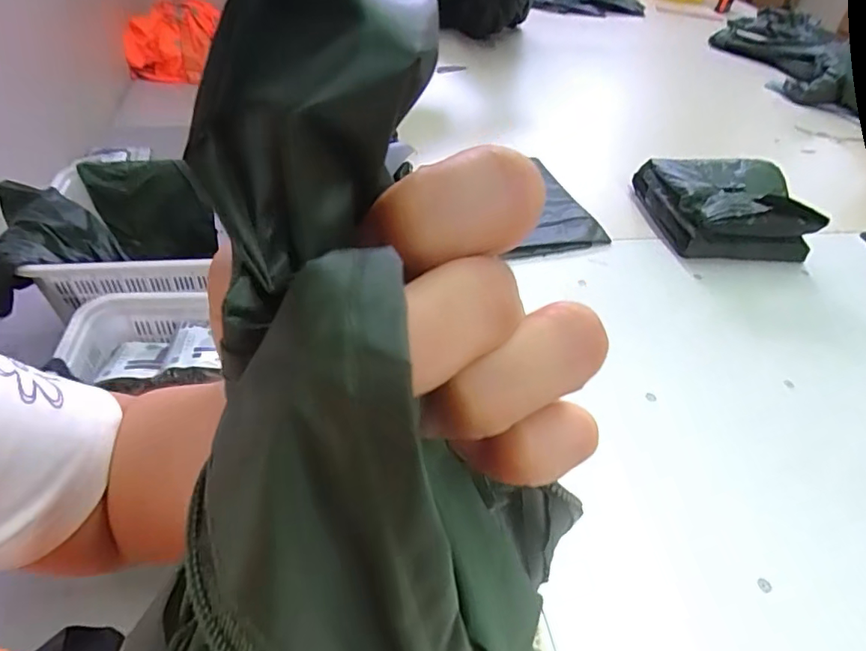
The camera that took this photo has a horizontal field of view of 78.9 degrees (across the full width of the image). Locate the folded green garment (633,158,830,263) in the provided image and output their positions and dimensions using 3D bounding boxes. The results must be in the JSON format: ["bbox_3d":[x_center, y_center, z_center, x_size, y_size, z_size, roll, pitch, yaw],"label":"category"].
[{"bbox_3d":[0.565,-0.237,1.029,0.253,0.101,0.254,2,43,-4],"label":"folded green garment"}]

